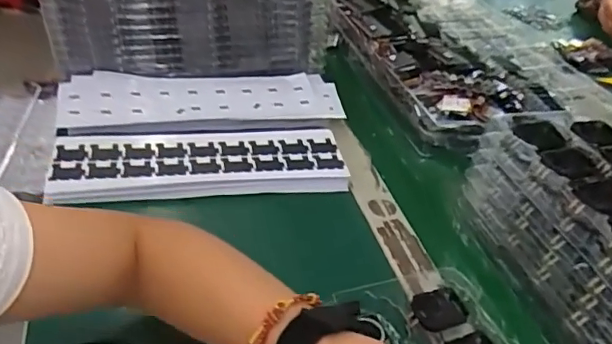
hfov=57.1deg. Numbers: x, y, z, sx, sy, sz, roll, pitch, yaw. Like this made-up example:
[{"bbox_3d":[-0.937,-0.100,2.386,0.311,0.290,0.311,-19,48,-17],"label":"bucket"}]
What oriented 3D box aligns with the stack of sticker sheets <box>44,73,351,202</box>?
[{"bbox_3d":[-0.115,-0.046,0.637,0.312,0.034,0.205,-2,37,-13],"label":"stack of sticker sheets"}]

